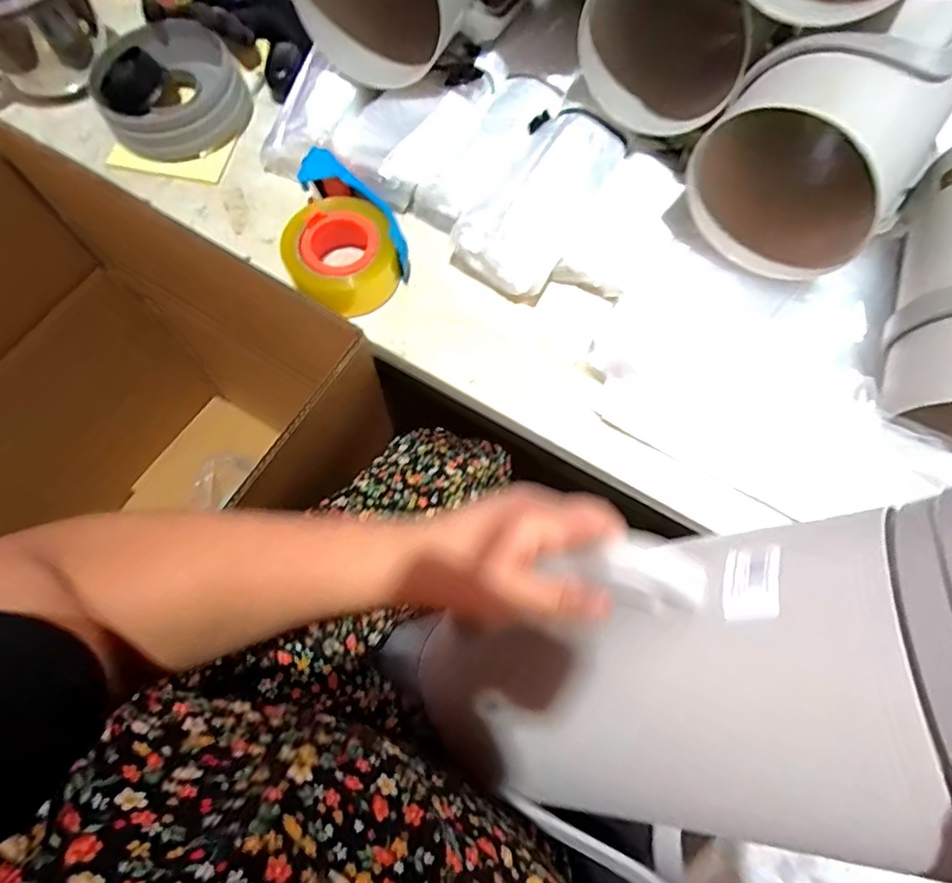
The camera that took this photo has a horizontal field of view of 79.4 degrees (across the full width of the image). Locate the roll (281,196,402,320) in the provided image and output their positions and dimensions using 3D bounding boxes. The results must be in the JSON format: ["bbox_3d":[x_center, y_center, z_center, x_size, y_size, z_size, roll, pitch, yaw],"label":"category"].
[{"bbox_3d":[-0.132,-0.184,0.571,0.102,0.060,0.098,0,70,-1],"label":"roll"}]

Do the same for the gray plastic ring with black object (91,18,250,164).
[{"bbox_3d":[-0.342,-0.400,0.634,0.149,0.059,0.155,0,70,-1],"label":"gray plastic ring with black object"}]

